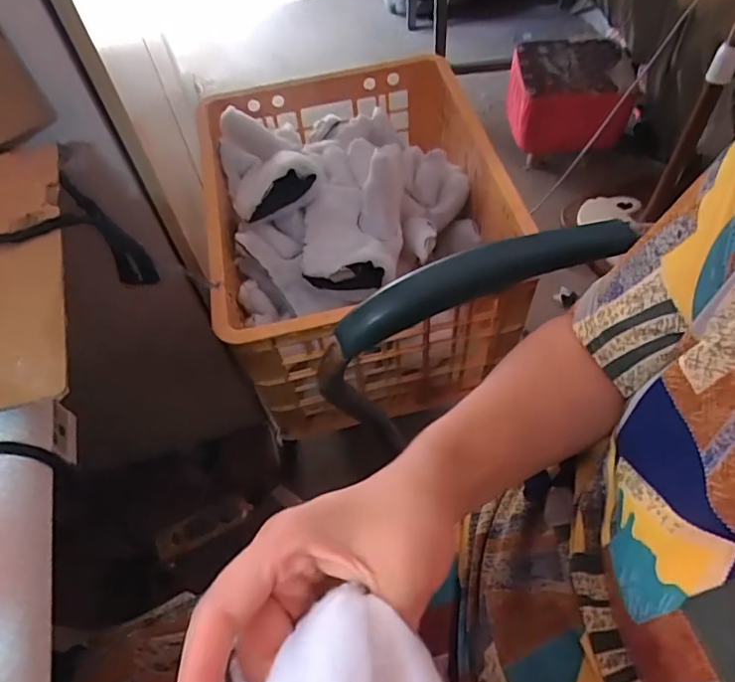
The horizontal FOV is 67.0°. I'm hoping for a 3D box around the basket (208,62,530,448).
[{"bbox_3d":[-0.011,-0.155,0.817,0.378,0.287,0.449,-13,57,-4],"label":"basket"}]

